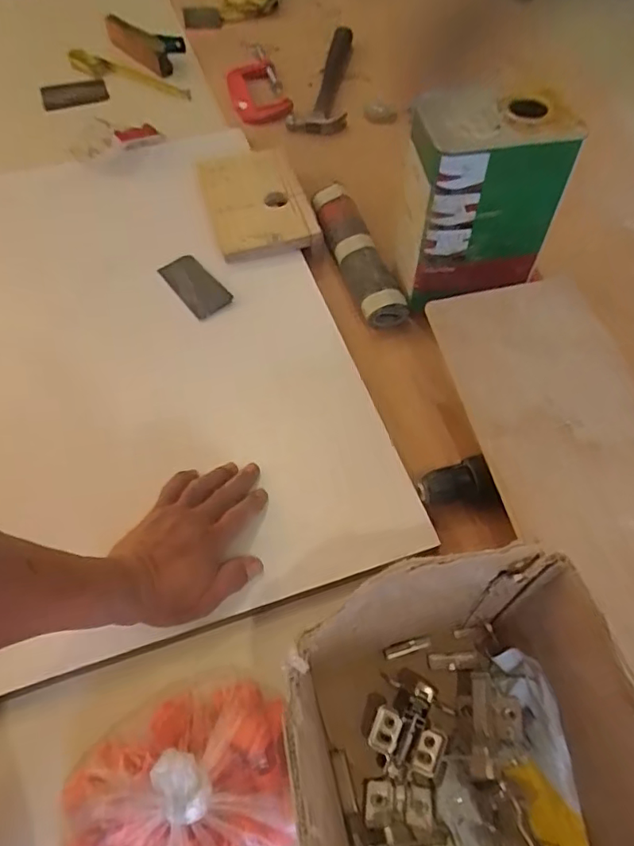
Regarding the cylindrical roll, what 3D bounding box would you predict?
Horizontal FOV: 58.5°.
[{"bbox_3d":[0.048,-0.226,0.752,0.054,0.043,0.246,-15,59,-9],"label":"cylindrical roll"}]

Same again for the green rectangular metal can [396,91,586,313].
[{"bbox_3d":[0.178,-0.244,0.645,0.165,0.206,0.103,-5,57,-3],"label":"green rectangular metal can"}]

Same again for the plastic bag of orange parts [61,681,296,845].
[{"bbox_3d":[-0.100,0.266,0.403,0.183,0.094,0.133,-28,61,-17],"label":"plastic bag of orange parts"}]

